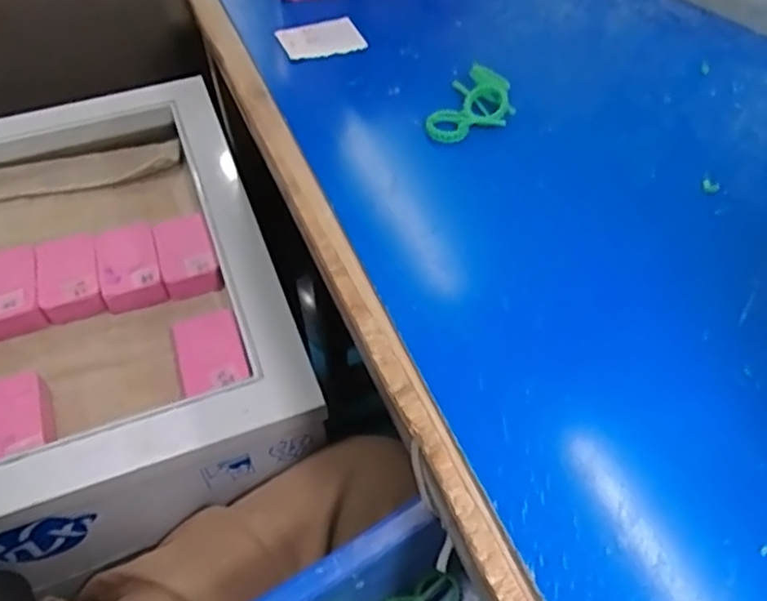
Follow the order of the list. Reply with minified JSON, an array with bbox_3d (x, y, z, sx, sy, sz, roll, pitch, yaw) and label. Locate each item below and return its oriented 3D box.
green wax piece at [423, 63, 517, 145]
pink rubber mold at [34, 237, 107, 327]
[{"bbox_3d":[0.049,-0.105,0.348,0.038,0.011,0.053,19,54,16],"label":"green wax piece"},{"bbox_3d":[-0.248,-0.017,0.516,0.043,0.030,0.059,-16,52,-11],"label":"pink rubber mold"}]

